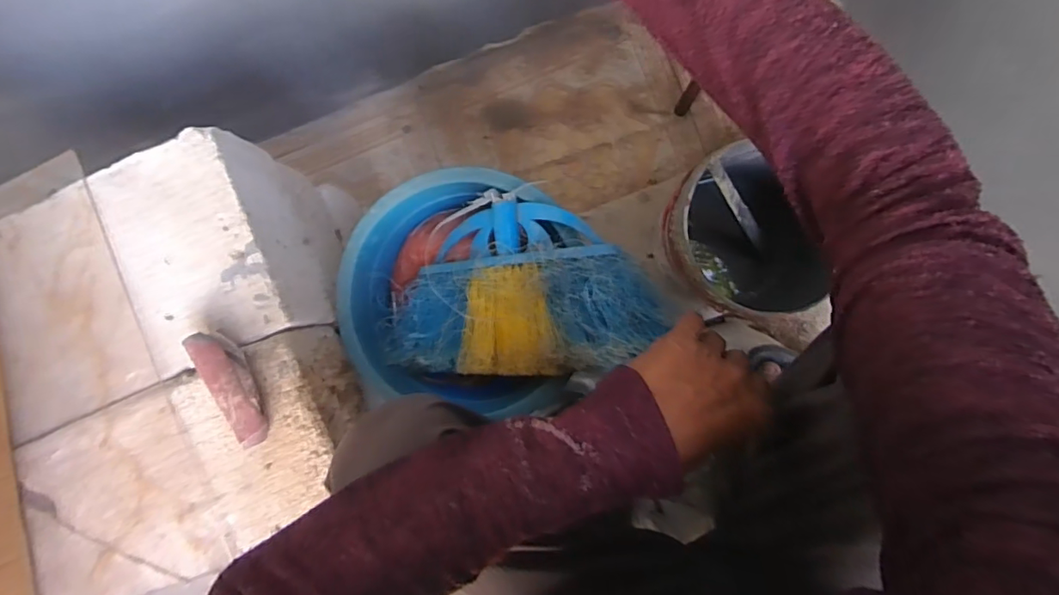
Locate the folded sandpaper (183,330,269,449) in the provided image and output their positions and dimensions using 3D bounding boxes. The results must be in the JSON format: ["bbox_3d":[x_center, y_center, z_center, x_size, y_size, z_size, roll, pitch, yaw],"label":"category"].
[{"bbox_3d":[-0.251,0.074,0.437,0.032,0.028,0.104,-33,86,5],"label":"folded sandpaper"}]

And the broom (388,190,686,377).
[{"bbox_3d":[-0.017,-0.011,0.494,0.289,0.060,0.172,-10,78,30],"label":"broom"}]

